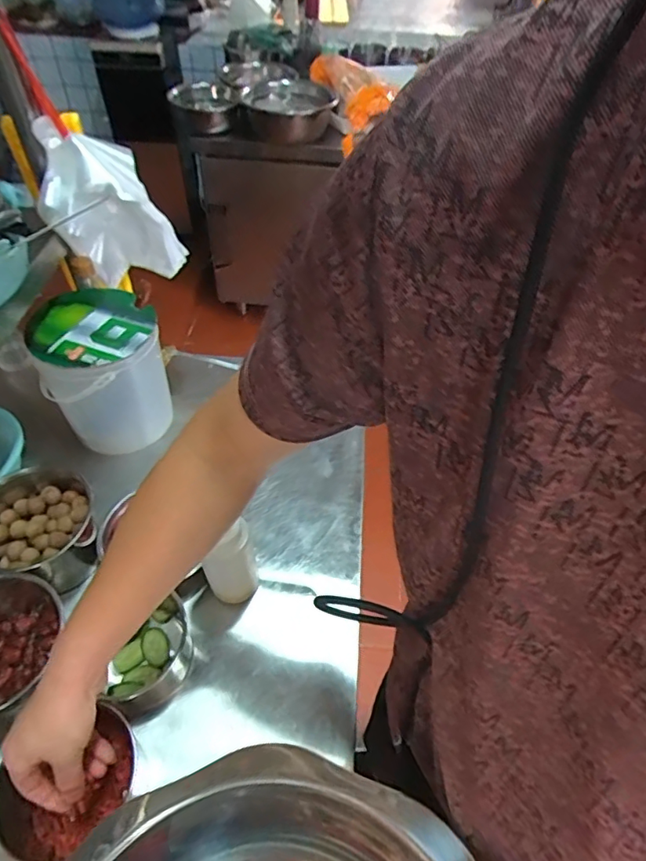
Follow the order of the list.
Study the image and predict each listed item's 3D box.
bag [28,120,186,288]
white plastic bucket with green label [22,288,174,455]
[{"bbox_3d":[-0.305,-0.311,0.776,0.169,0.225,0.130,-7,50,-8],"label":"bag"},{"bbox_3d":[-0.338,-0.092,0.819,0.166,0.205,0.154,1,50,-1],"label":"white plastic bucket with green label"}]

